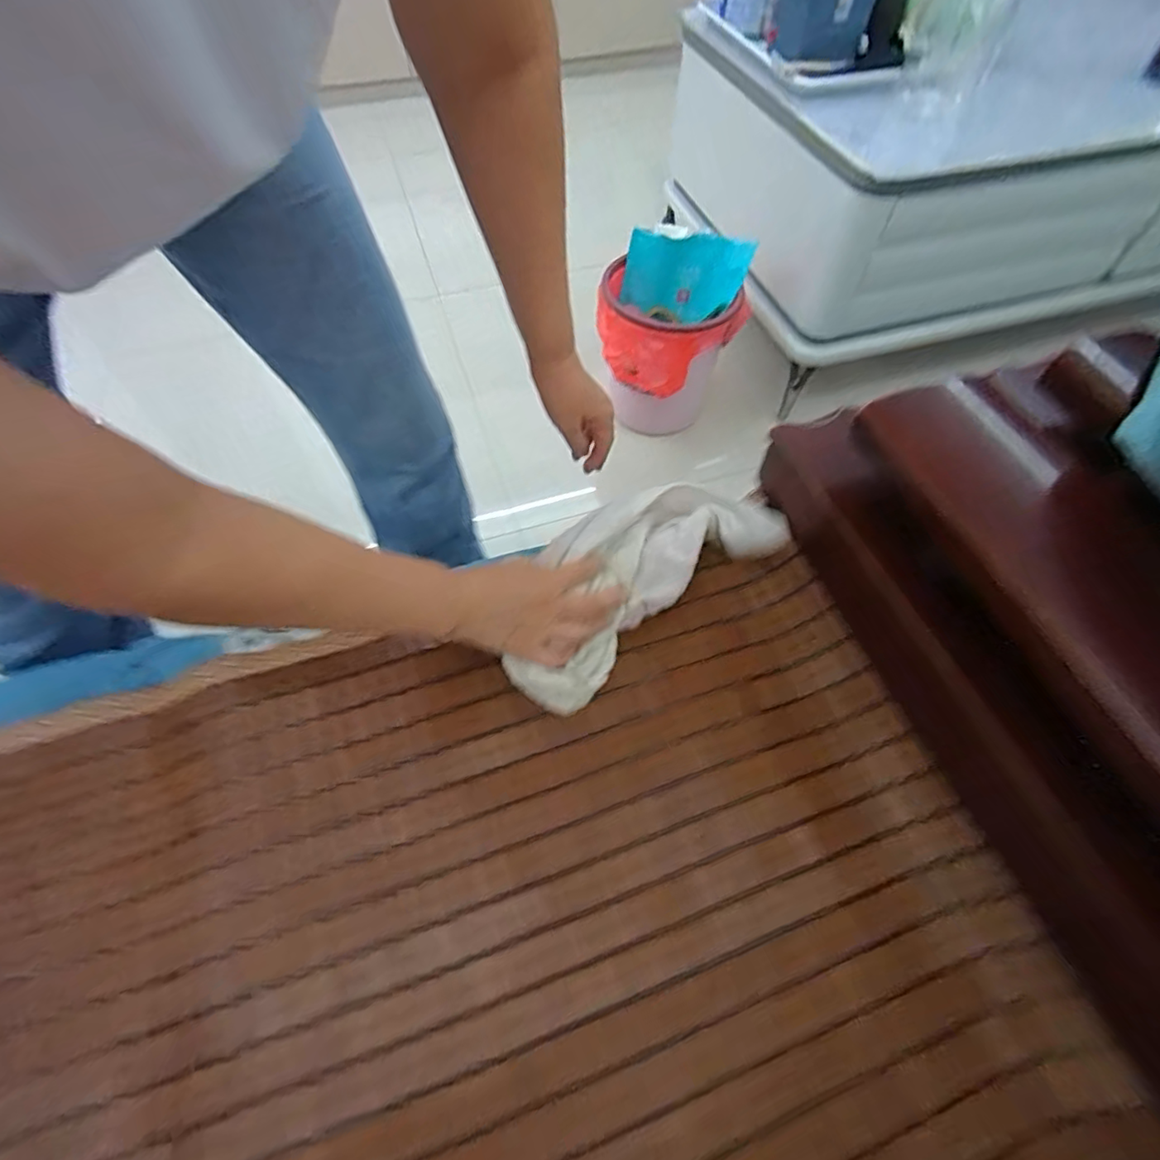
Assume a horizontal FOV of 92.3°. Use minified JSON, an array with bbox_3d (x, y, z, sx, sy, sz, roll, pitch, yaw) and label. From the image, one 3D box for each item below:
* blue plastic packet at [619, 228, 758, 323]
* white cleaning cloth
[{"bbox_3d":[0.203,-0.609,1.116,0.240,0.151,0.029,25,33,21],"label":"blue plastic packet"},{"bbox_3d":[0.053,-0.002,0.533,0.143,0.053,0.297,40,67,19],"label":"white cleaning cloth"}]

